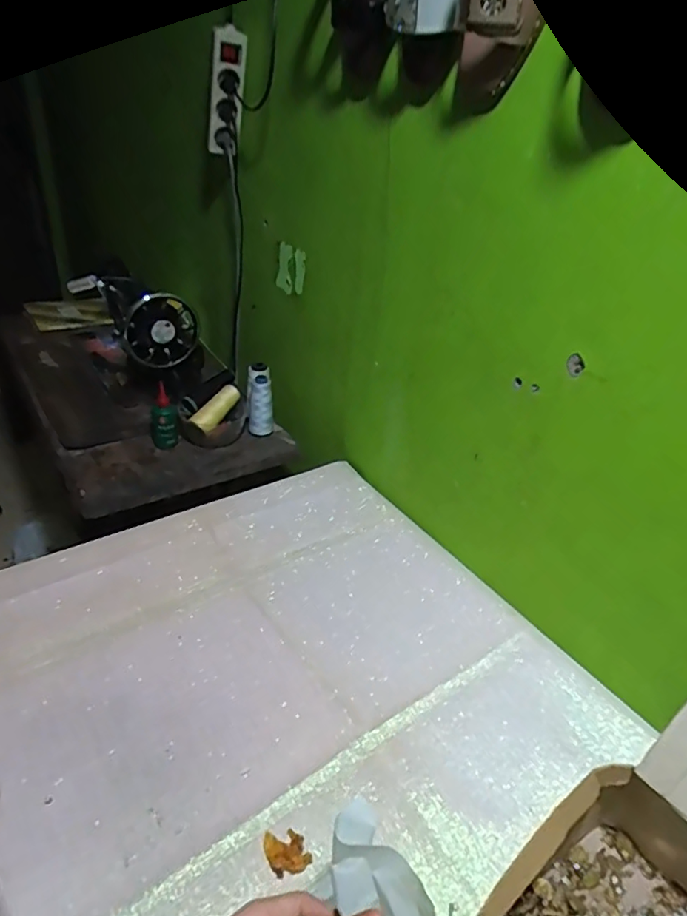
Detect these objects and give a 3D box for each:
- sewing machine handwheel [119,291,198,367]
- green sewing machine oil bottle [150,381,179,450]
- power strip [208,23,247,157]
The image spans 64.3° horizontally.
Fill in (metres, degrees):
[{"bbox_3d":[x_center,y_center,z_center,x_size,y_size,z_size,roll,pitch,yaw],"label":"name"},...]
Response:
[{"bbox_3d":[-0.329,-0.219,0.996,0.133,0.148,0.037,-10,36,-23],"label":"sewing machine handwheel"},{"bbox_3d":[-0.317,-0.073,0.962,0.045,0.125,0.035,-7,34,-17],"label":"green sewing machine oil bottle"},{"bbox_3d":[-0.188,-0.580,0.883,0.053,0.185,0.035,-11,64,-23],"label":"power strip"}]

